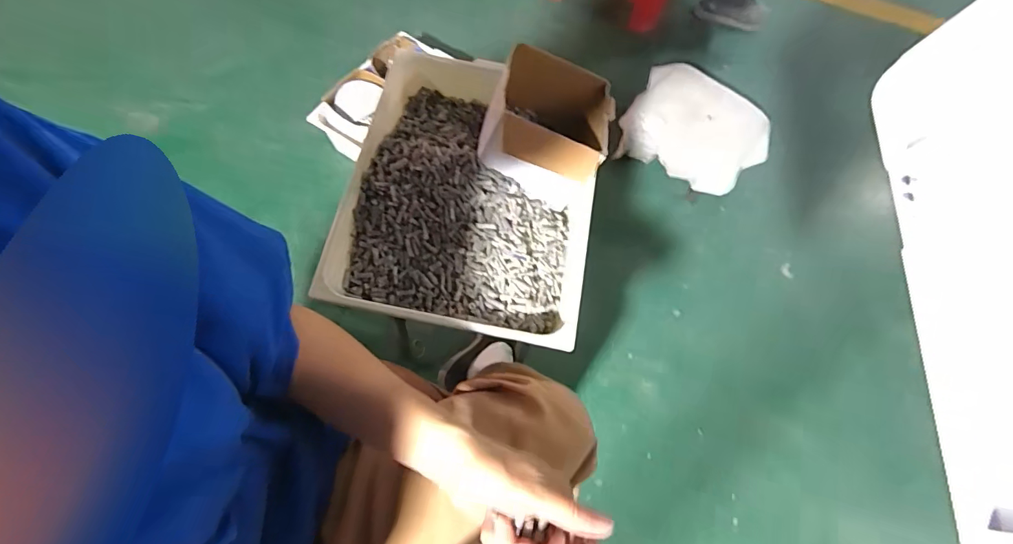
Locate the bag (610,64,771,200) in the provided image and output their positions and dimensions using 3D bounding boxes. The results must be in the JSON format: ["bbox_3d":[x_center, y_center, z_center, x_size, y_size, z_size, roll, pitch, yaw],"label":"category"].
[{"bbox_3d":[0.481,-0.366,1.155,0.342,0.160,0.255,30,69,6],"label":"bag"}]

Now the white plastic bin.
[{"bbox_3d":[-0.045,-0.102,0.570,0.303,0.071,0.365,12,68,-1],"label":"white plastic bin"}]

